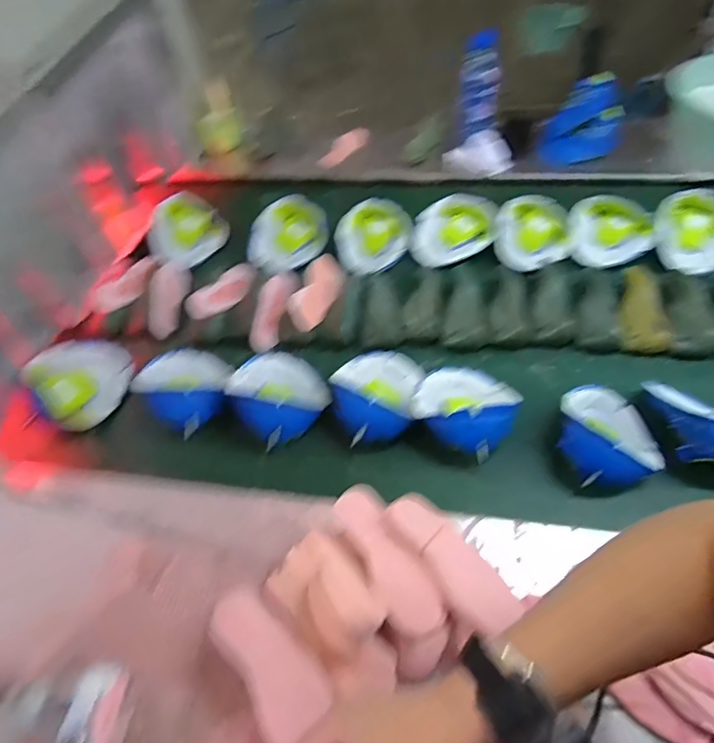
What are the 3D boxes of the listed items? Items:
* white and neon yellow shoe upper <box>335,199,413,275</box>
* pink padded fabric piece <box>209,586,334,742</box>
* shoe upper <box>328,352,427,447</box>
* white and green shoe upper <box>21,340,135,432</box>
[{"bbox_3d":[0.029,-0.264,0.962,0.145,0.128,0.047,-10,15,17],"label":"white and neon yellow shoe upper"},{"bbox_3d":[-0.086,0.274,0.473,0.067,0.021,0.142,-34,62,-20],"label":"pink padded fabric piece"},{"bbox_3d":[0.035,0.027,0.735,0.135,0.060,0.185,20,59,13],"label":"shoe upper"},{"bbox_3d":[-0.433,0.021,0.784,0.150,0.065,0.134,-10,67,-32],"label":"white and green shoe upper"}]

